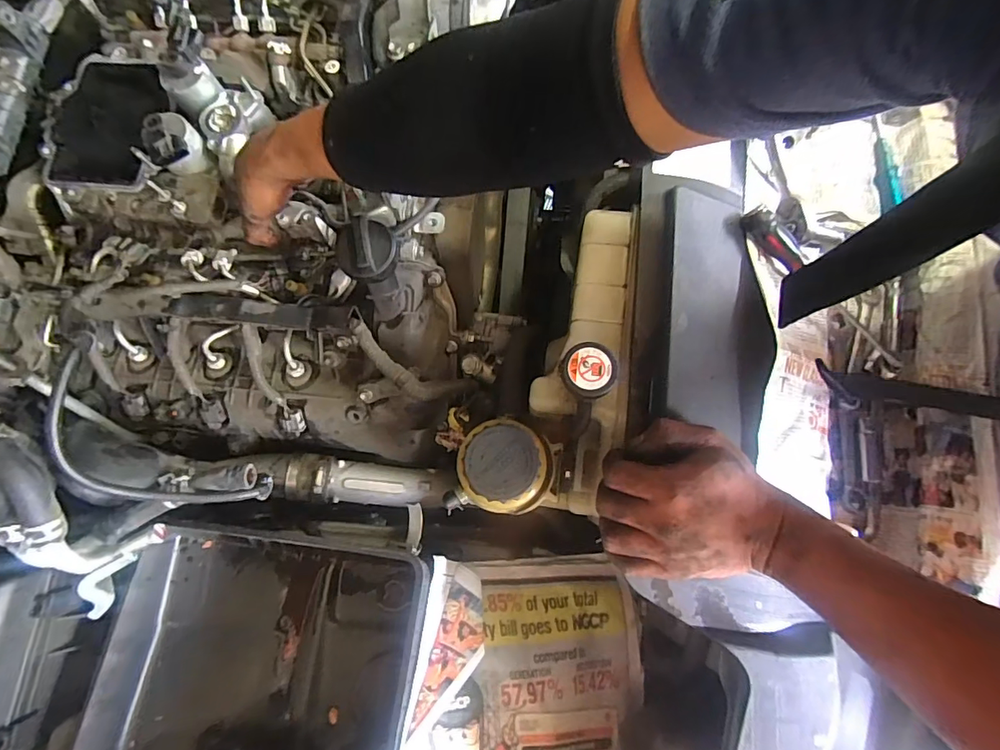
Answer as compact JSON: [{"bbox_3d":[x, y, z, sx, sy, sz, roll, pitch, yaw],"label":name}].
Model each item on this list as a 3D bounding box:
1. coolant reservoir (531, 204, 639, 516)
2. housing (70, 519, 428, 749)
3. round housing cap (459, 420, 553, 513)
[{"bbox_3d":[0.079,-0.020,0.471,0.083,0.111,0.292,6,77,2],"label":"coolant reservoir"},{"bbox_3d":[-0.242,0.328,0.484,0.311,0.133,0.272,5,77,2],"label":"housing"},{"bbox_3d":[0.005,0.078,0.424,0.080,0.023,0.076,0,77,1],"label":"round housing cap"}]

